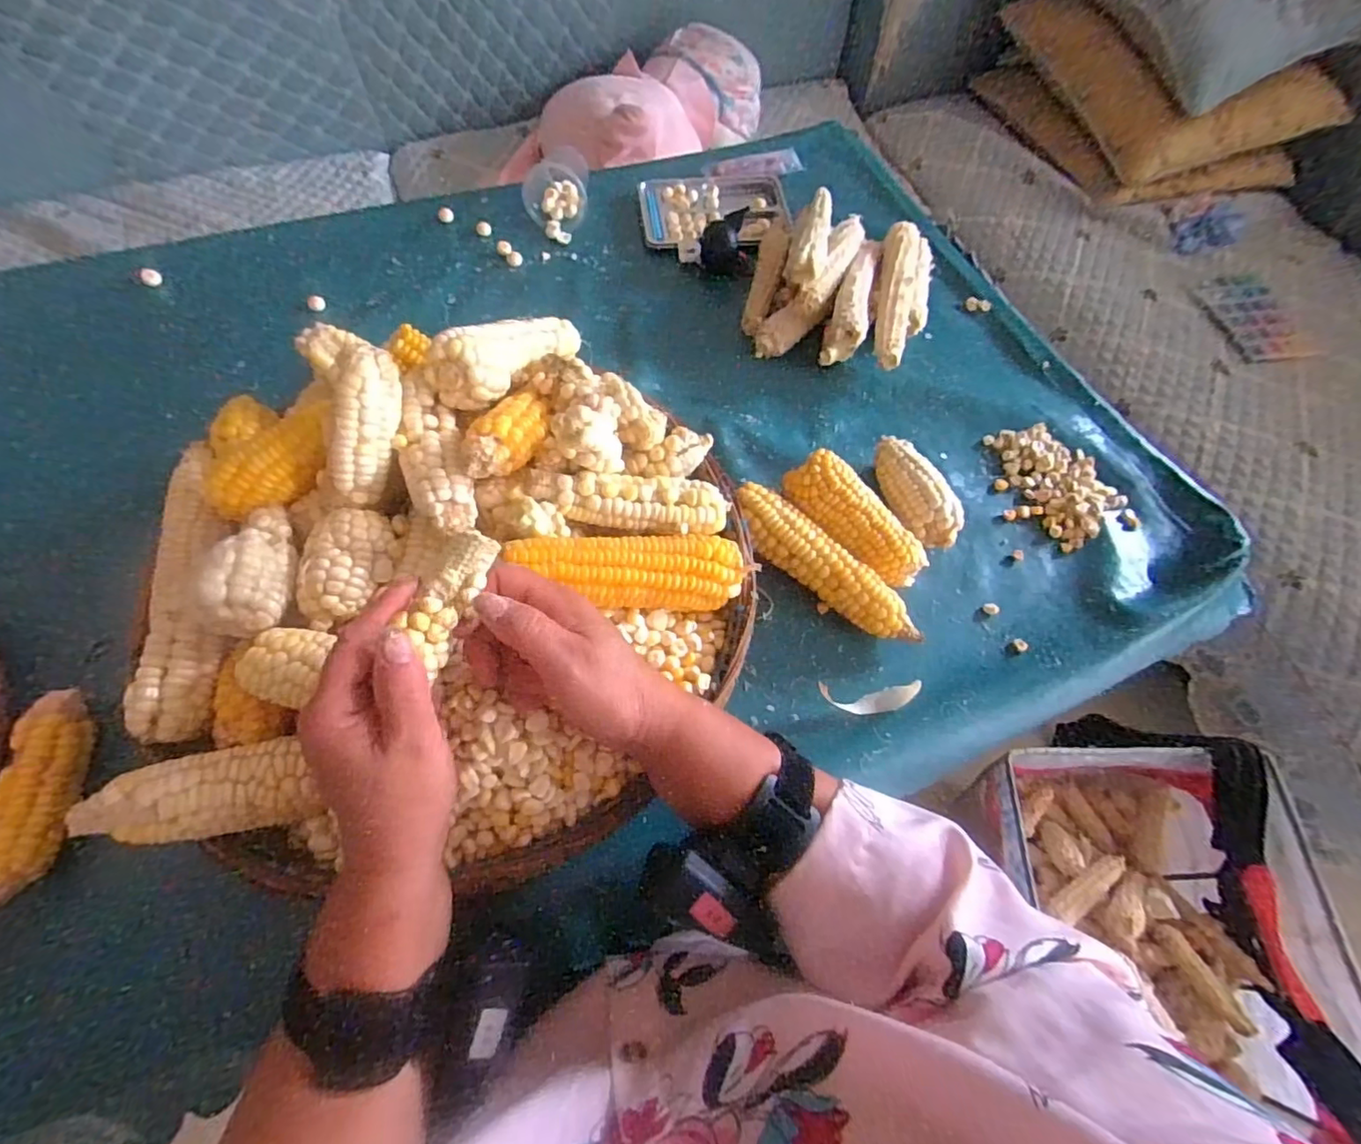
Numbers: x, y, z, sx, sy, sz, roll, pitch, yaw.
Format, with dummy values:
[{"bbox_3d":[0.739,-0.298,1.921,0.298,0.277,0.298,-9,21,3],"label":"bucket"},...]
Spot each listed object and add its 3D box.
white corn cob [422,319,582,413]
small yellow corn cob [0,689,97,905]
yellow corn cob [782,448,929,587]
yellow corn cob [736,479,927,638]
[{"bbox_3d":[-0.108,-0.151,0.409,0.035,0.042,0.142,26,39,9],"label":"white corn cob"},{"bbox_3d":[-0.373,0.128,0.349,0.032,0.025,0.121,-6,64,-6],"label":"small yellow corn cob"},{"bbox_3d":[0.131,-0.036,0.460,0.043,0.051,0.118,-40,72,-20],"label":"yellow corn cob"},{"bbox_3d":[0.104,-0.002,0.445,0.158,0.043,0.034,39,68,15],"label":"yellow corn cob"}]

